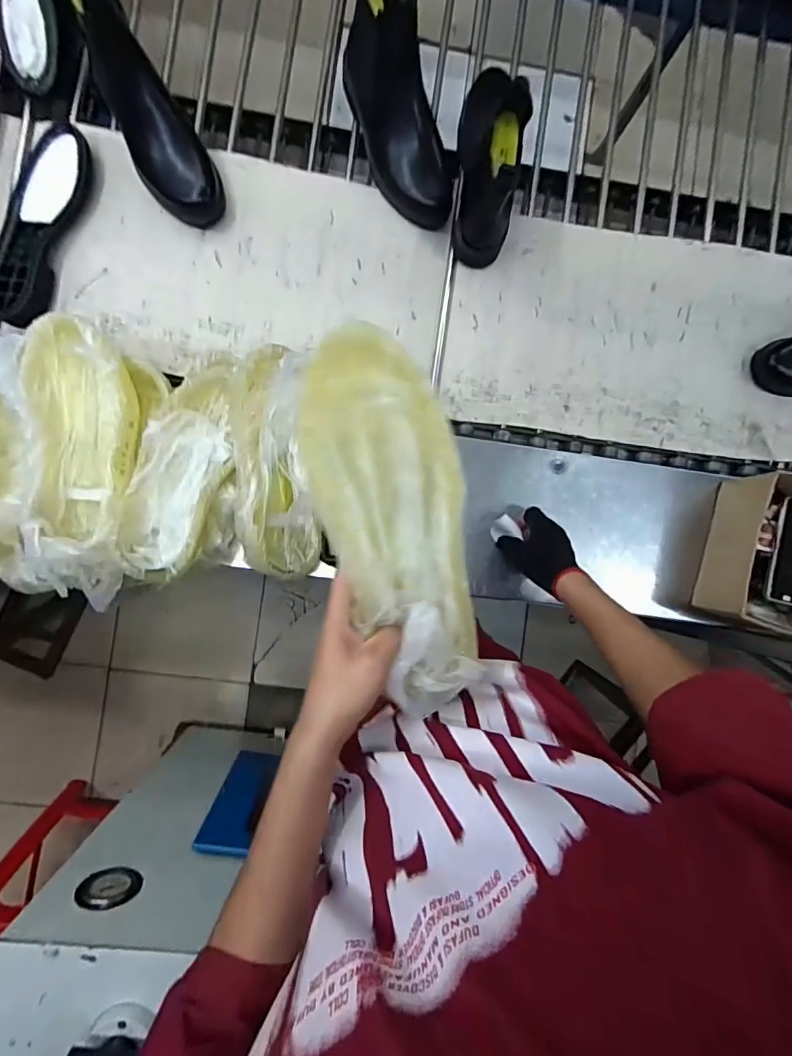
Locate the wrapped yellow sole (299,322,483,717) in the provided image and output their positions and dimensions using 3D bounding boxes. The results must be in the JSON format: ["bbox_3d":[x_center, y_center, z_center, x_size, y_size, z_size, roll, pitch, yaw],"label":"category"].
[{"bbox_3d":[0.006,-0.001,0.395,0.114,0.038,0.298,-15,101,-6],"label":"wrapped yellow sole"}]

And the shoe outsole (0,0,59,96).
[{"bbox_3d":[-0.493,-0.741,0.652,0.075,0.035,0.257,10,101,-2],"label":"shoe outsole"}]

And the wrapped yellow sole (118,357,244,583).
[{"bbox_3d":[-0.262,-0.079,0.603,0.109,0.049,0.288,11,88,-5],"label":"wrapped yellow sole"}]

